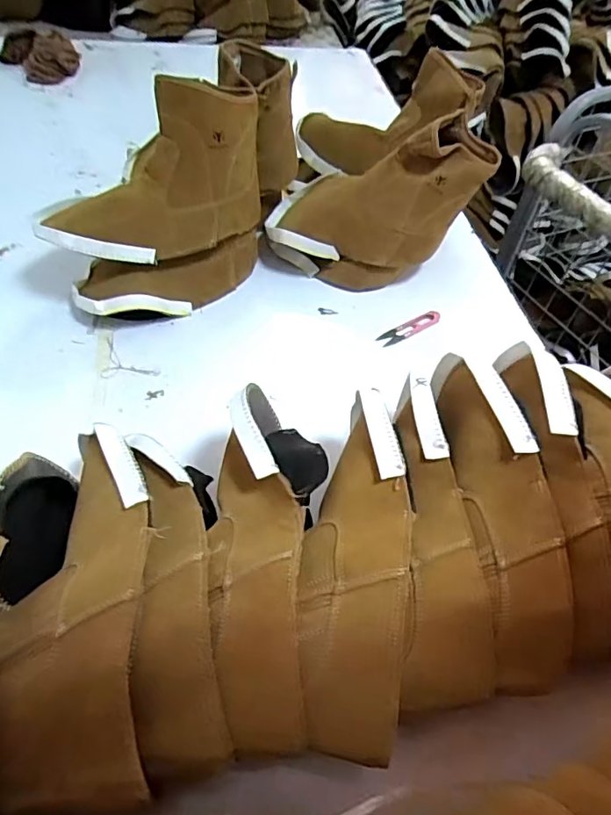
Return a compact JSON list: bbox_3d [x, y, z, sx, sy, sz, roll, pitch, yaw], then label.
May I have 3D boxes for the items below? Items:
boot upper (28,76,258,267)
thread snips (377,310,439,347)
[{"bbox_3d":[-0.177,-0.282,0.631,0.282,0.158,0.110,-29,59,-26],"label":"boot upper"},{"bbox_3d":[0.144,-0.107,0.714,0.103,0.008,0.025,-24,57,-23],"label":"thread snips"}]

